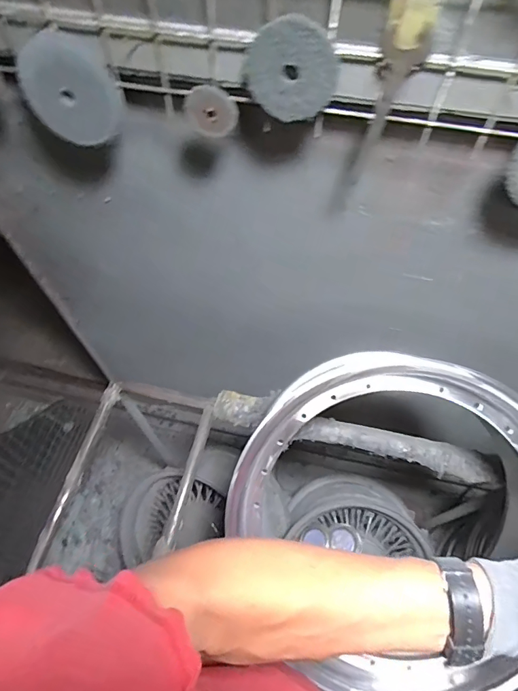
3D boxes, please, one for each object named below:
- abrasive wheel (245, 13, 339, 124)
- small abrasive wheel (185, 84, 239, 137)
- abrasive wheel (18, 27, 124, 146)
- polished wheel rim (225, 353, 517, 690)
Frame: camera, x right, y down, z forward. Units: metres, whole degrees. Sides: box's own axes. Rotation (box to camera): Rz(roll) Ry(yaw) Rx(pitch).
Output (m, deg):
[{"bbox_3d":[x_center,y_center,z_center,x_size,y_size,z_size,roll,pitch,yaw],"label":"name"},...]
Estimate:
[{"bbox_3d":[0.030,-0.262,0.398,0.086,0.087,0.020,11,61,6],"label":"abrasive wheel"},{"bbox_3d":[-0.050,-0.254,0.453,0.054,0.050,0.014,8,60,4],"label":"small abrasive wheel"},{"bbox_3d":[-0.207,-0.277,0.460,0.103,0.119,0.019,14,64,-15],"label":"abrasive wheel"},{"bbox_3d":[0.176,0.231,0.520,0.429,0.063,0.433,22,89,6],"label":"polished wheel rim"}]

